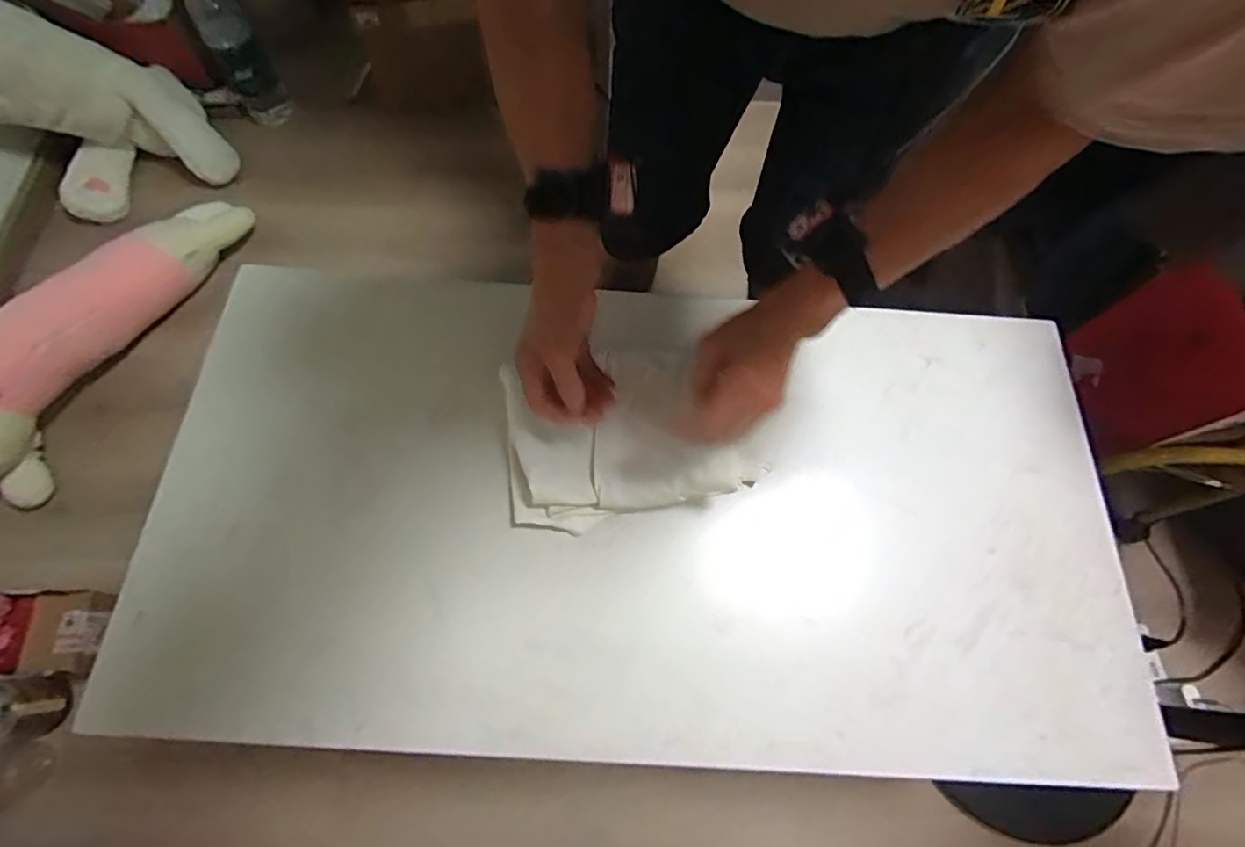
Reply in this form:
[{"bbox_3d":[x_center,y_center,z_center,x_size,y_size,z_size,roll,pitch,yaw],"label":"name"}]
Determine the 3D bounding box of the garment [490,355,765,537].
[{"bbox_3d":[0.006,0.012,0.568,0.249,0.050,0.161,-7,66,-4],"label":"garment"}]

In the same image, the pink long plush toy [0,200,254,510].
[{"bbox_3d":[-0.975,-0.199,1.004,0.144,0.215,0.674,20,69,5],"label":"pink long plush toy"}]

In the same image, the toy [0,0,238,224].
[{"bbox_3d":[-1.091,-0.637,1.072,0.378,0.436,0.206,-34,74,-14],"label":"toy"}]

